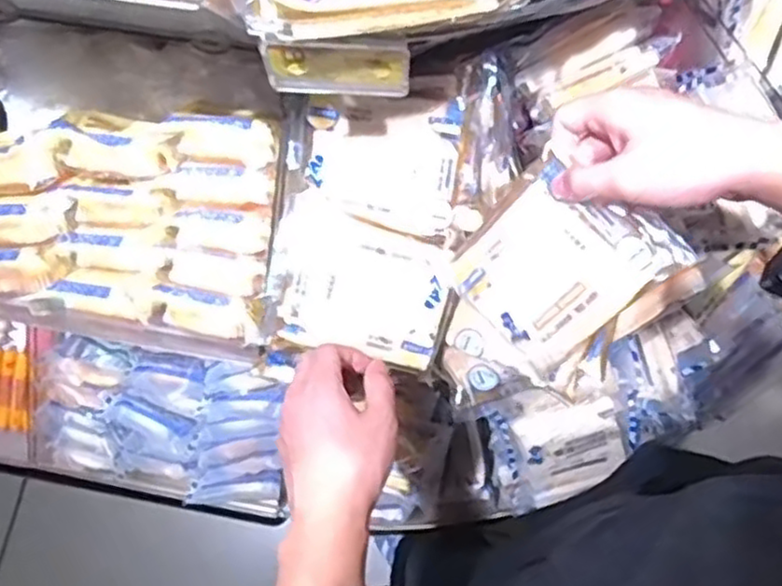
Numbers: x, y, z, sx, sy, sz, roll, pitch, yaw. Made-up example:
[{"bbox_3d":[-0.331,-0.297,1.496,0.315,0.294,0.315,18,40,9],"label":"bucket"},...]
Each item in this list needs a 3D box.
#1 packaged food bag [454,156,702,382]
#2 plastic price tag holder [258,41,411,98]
[{"bbox_3d":[0.112,-0.020,0.479,0.103,0.013,0.130,50,119,8],"label":"packaged food bag"},{"bbox_3d":[-0.030,-0.124,0.399,0.079,0.042,0.009,0,77,1],"label":"plastic price tag holder"}]

